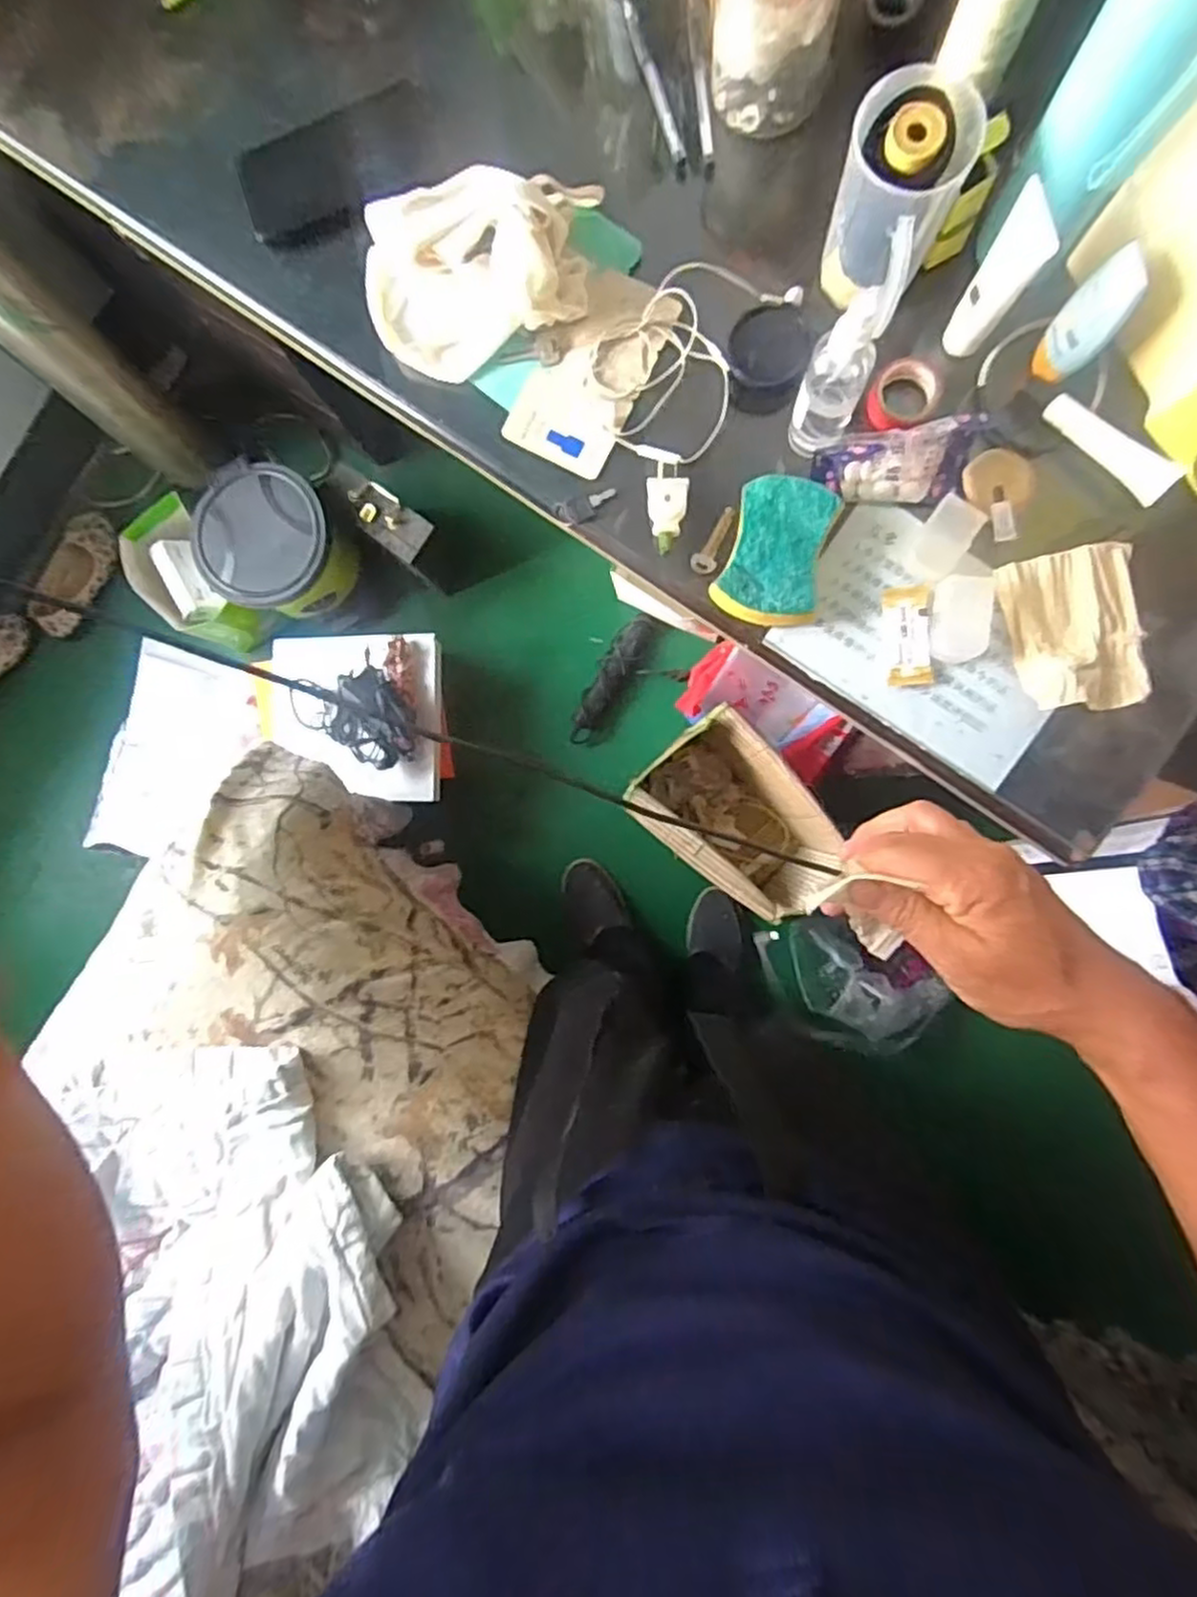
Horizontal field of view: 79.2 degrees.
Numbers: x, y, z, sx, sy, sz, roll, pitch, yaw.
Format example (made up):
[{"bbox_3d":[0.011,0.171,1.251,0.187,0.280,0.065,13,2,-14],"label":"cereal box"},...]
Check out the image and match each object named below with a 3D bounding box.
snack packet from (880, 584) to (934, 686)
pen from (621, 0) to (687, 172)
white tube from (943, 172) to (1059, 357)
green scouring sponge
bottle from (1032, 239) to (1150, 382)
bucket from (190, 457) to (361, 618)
[{"bbox_3d":[0.234,-0.123,0.546,0.033,0.008,0.073,-4,89,5],"label":"snack packet"},{"bbox_3d":[0.044,-0.557,0.565,0.012,0.011,0.138,-19,88,5],"label":"pen"},{"bbox_3d":[0.269,-0.347,0.487,0.024,0.116,0.041,-32,90,-6],"label":"white tube"},{"bbox_3d":[0.132,-0.184,0.537,0.073,0.025,0.102,13,91,5],"label":"green scouring sponge"},{"bbox_3d":[0.327,-0.318,0.485,0.024,0.099,0.043,-21,88,-8],"label":"bottle"},{"bbox_3d":[-0.539,-0.426,1.242,0.202,0.190,0.223,33,93,4],"label":"bucket"}]

